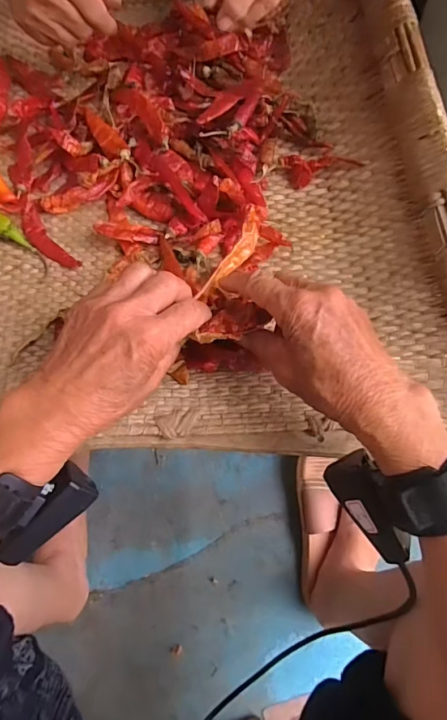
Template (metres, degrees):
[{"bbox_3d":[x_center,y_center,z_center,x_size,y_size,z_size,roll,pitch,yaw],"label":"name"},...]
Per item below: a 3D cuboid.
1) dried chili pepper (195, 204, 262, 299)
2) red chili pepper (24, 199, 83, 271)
[{"bbox_3d":[0.008,-0.082,0.348,0.018,0.013,0.087,30,77,9],"label":"dried chili pepper"},{"bbox_3d":[-0.167,-0.115,0.417,0.023,0.010,0.087,-38,75,-14],"label":"red chili pepper"}]

